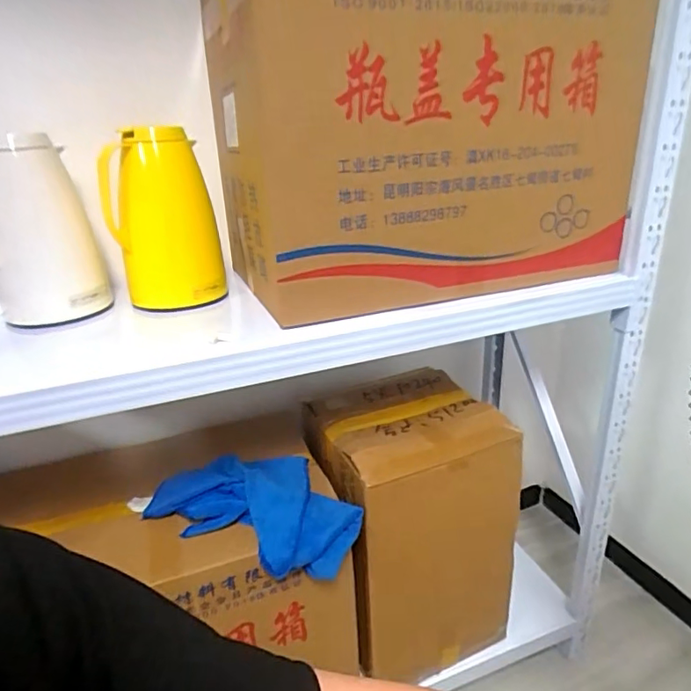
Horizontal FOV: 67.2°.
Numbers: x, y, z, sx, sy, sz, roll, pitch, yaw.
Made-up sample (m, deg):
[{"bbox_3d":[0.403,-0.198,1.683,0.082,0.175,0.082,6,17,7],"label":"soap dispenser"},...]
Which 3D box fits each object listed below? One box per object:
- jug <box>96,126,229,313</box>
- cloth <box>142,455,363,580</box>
[{"bbox_3d":[-0.295,-0.200,0.843,0.165,0.271,0.170,-12,24,-20],"label":"jug"},{"bbox_3d":[-0.144,0.264,0.856,0.345,0.075,0.187,6,24,23],"label":"cloth"}]

